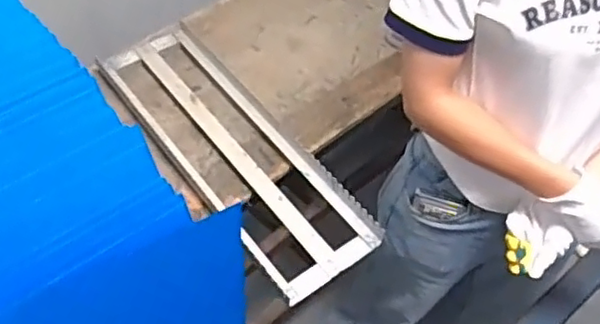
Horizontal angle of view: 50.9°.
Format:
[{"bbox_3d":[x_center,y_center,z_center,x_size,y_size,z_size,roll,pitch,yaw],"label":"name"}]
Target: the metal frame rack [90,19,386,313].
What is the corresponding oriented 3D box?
[{"bbox_3d":[-0.123,-0.034,1.025,0.190,0.044,0.592,-30,59,-22],"label":"metal frame rack"}]

